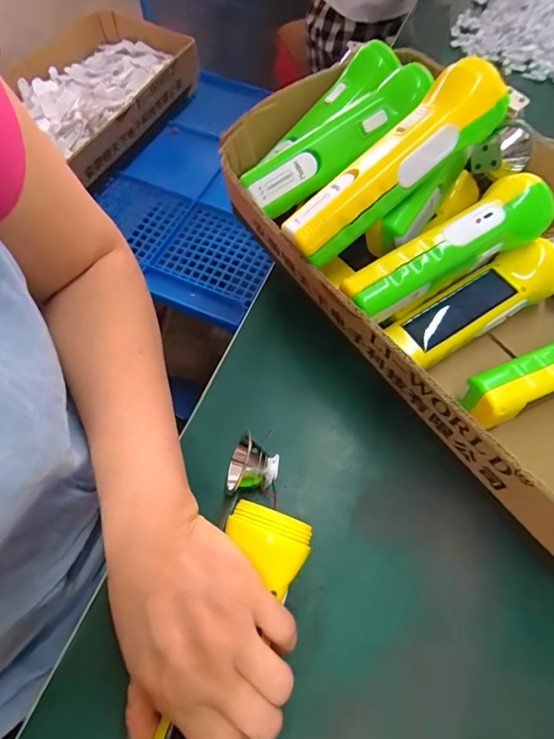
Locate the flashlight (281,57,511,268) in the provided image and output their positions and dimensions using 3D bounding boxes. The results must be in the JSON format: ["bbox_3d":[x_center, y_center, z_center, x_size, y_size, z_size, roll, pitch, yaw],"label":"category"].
[{"bbox_3d":[0.076,-0.140,0.283,0.163,0.038,0.047,-39,69,7],"label":"flashlight"}]

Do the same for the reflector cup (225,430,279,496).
[{"bbox_3d":[-0.017,0.067,0.285,0.033,0.039,0.038,13,64,4],"label":"reflector cup"}]

